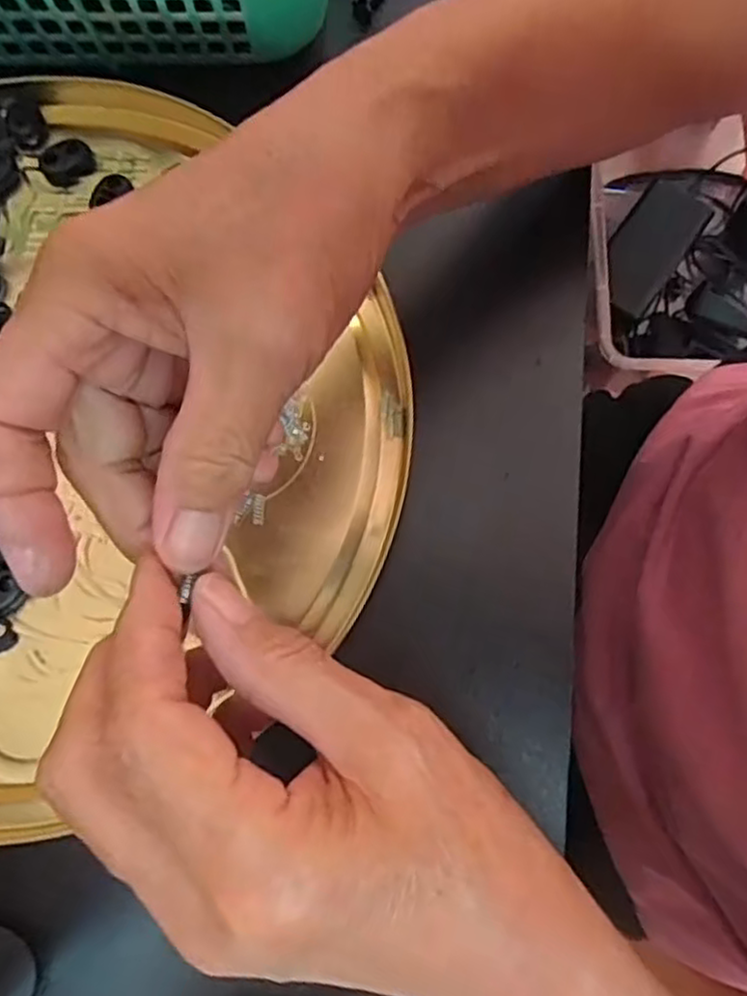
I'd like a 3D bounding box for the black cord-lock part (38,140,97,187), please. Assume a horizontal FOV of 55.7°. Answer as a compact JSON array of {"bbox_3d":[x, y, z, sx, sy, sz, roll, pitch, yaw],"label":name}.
[{"bbox_3d":[-0.132,-0.144,0.304,0.022,0.010,0.014,-23,79,-6],"label":"black cord-lock part"}]

